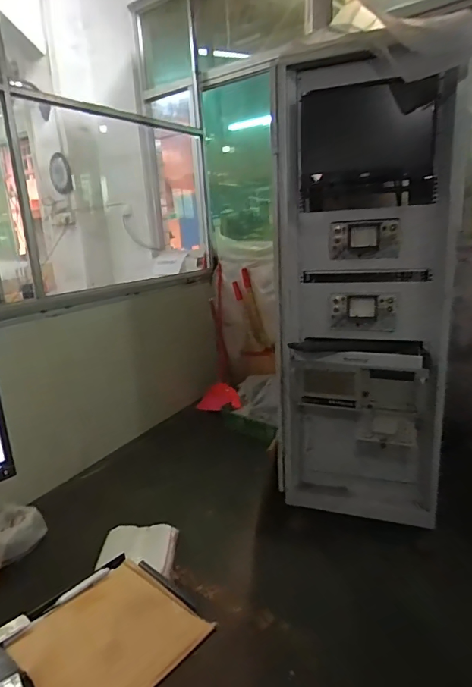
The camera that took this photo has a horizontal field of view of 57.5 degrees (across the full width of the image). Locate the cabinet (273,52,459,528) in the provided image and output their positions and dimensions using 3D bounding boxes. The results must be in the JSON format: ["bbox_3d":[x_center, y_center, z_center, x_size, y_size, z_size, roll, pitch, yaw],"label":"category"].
[{"bbox_3d":[0.540,-0.183,1.813,0.597,1.671,0.847,3,15,20],"label":"cabinet"}]

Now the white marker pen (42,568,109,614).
[{"bbox_3d":[-0.236,0.368,0.646,0.014,0.011,0.100,10,19,40],"label":"white marker pen"}]

